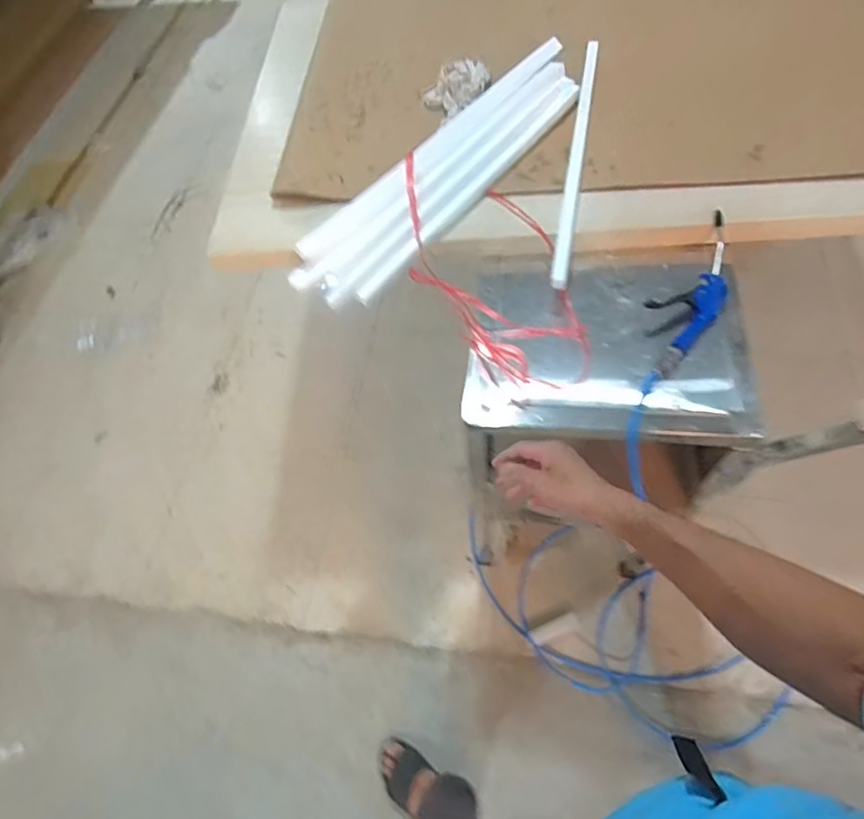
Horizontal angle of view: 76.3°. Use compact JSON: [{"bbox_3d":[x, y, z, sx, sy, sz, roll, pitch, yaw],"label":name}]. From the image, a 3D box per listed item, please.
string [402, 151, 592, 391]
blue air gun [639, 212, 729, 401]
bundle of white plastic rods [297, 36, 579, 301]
[{"bbox_3d":[0.091,-0.224,0.846,0.211,0.111,0.433,-31,63,-10],"label":"string"},{"bbox_3d":[0.380,-0.161,0.811,0.093,0.058,0.322,27,79,16],"label":"blue air gun"},{"bbox_3d":[0.028,-0.401,0.910,0.131,0.082,0.648,35,71,22],"label":"bundle of white plastic rods"}]

